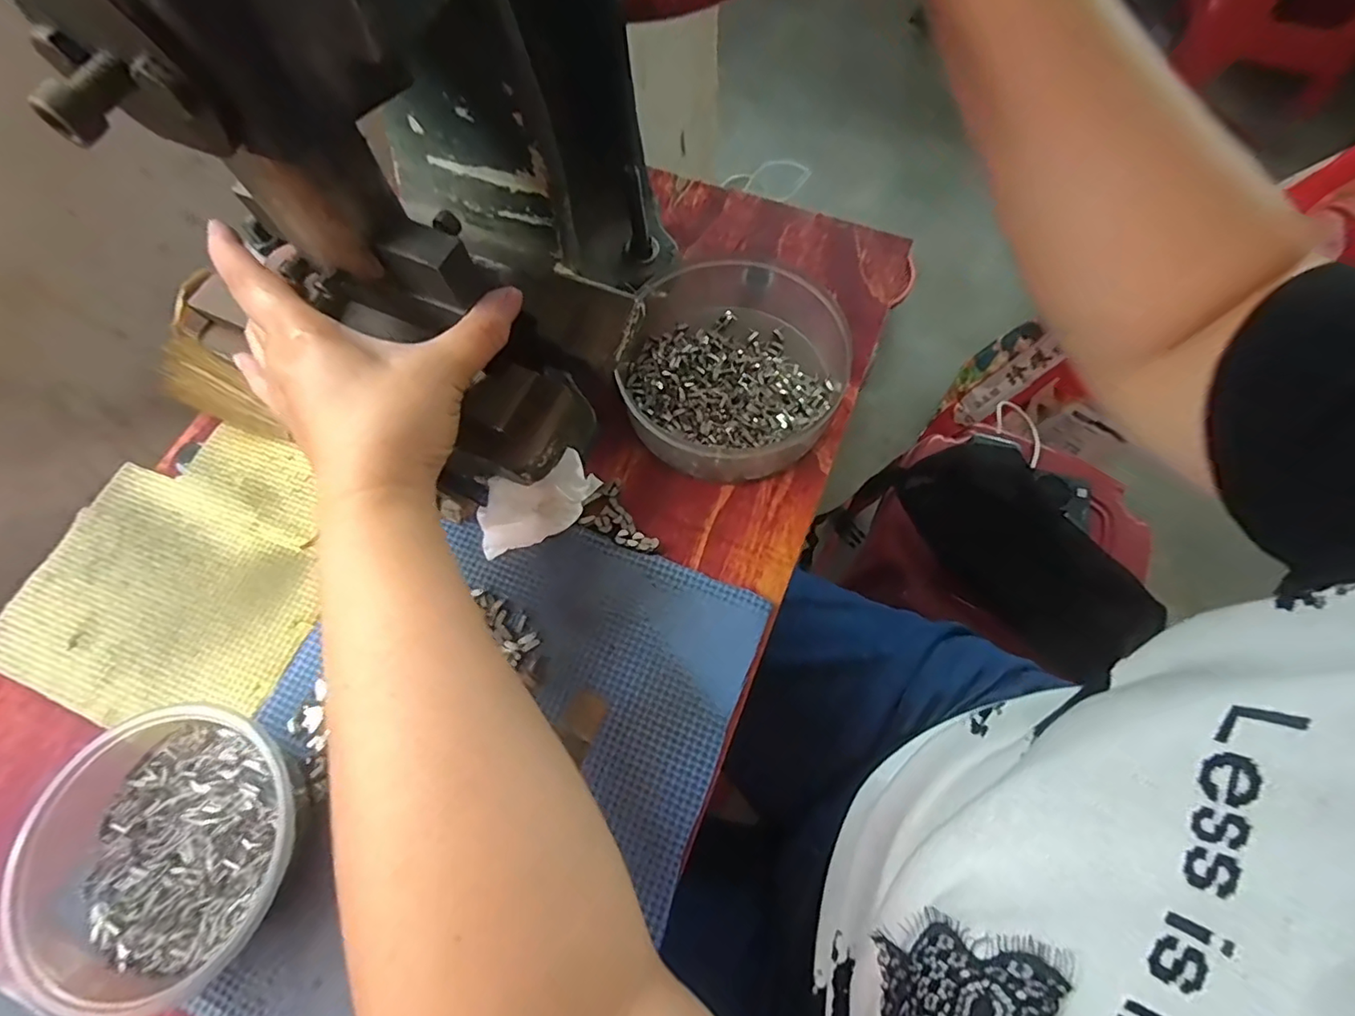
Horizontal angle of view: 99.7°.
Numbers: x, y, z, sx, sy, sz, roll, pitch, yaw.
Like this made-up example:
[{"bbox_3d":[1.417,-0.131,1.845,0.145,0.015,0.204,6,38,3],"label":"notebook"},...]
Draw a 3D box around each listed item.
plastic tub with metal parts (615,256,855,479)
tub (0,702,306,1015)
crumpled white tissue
[{"bbox_3d":[0.034,-0.100,0.362,0.147,0.041,0.149,0,69,1],"label":"plastic tub with metal parts"},{"bbox_3d":[-0.222,0.152,0.261,0.117,0.051,0.108,0,69,1],"label":"tub"},{"bbox_3d":[-0.081,-0.003,0.328,0.074,0.023,0.039,-33,72,-11],"label":"crumpled white tissue"}]

